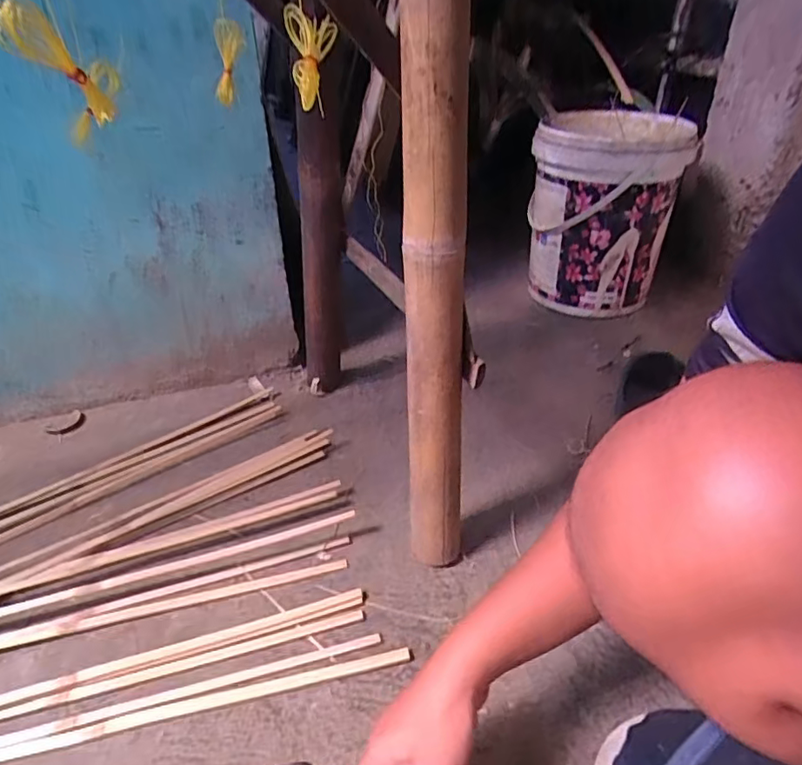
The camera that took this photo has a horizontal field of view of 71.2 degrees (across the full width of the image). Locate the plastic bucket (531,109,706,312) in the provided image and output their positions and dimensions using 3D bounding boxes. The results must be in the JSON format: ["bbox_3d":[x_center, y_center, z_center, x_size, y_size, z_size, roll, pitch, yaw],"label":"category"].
[{"bbox_3d":[0.452,-0.382,1.275,0.296,0.375,0.332,11,37,19],"label":"plastic bucket"}]

